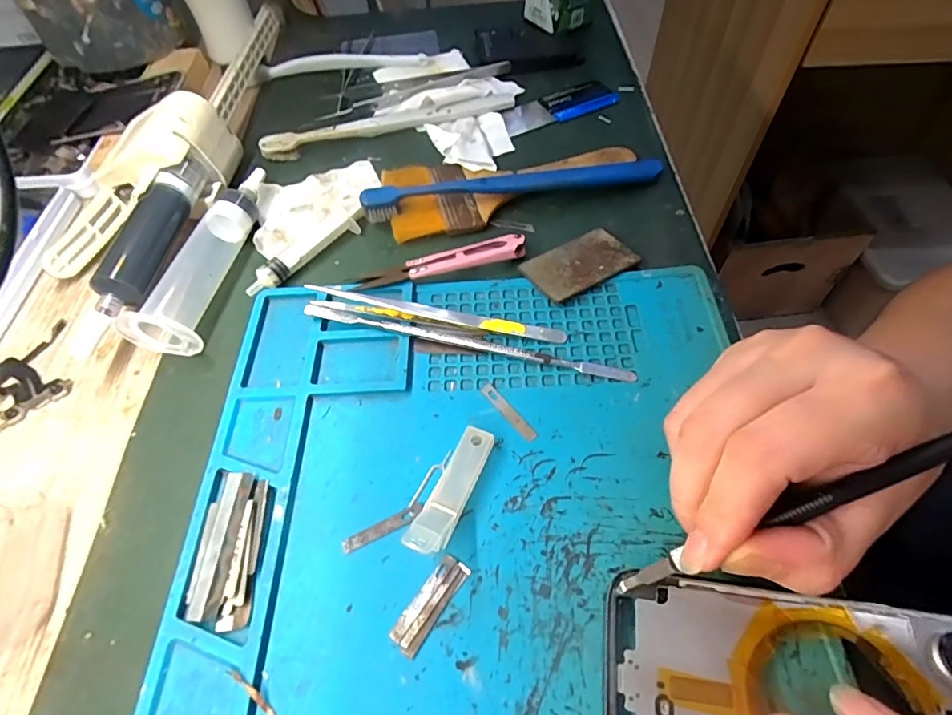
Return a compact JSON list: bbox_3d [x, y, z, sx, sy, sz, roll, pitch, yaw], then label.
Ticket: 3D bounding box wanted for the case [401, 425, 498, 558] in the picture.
[{"bbox_3d":[-0.010,0.054,0.203,0.015,0.010,0.059,20,48,15],"label":"case"}]

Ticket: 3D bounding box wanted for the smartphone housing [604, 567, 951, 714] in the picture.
[{"bbox_3d":[0.115,0.111,0.161,0.143,0.007,0.069,1,57,6],"label":"smartphone housing"}]

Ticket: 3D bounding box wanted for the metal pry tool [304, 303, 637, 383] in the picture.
[{"bbox_3d":[-0.007,-0.008,0.252,0.169,0.007,0.007,11,59,10],"label":"metal pry tool"}]

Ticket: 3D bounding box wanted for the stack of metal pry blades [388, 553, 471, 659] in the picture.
[{"bbox_3d":[-0.018,0.093,0.189,0.012,0.004,0.036,30,63,20],"label":"stack of metal pry blades"}]

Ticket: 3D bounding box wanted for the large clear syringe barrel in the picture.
[{"bbox_3d":[-0.154,-0.065,0.286,0.038,0.027,0.132,5,58,6],"label":"large clear syringe barrel"}]

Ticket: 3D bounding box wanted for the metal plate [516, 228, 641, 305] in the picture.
[{"bbox_3d":[0.058,-0.053,0.278,0.059,0.006,0.035,-28,60,-15],"label":"metal plate"}]

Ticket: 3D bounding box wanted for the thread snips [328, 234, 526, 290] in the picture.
[{"bbox_3d":[-0.025,-0.053,0.281,0.107,0.009,0.019,-12,58,-5],"label":"thread snips"}]

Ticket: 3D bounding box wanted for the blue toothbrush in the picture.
[{"bbox_3d":[0.024,-0.104,0.306,0.183,0.020,0.013,-9,57,-3],"label":"blue toothbrush"}]

